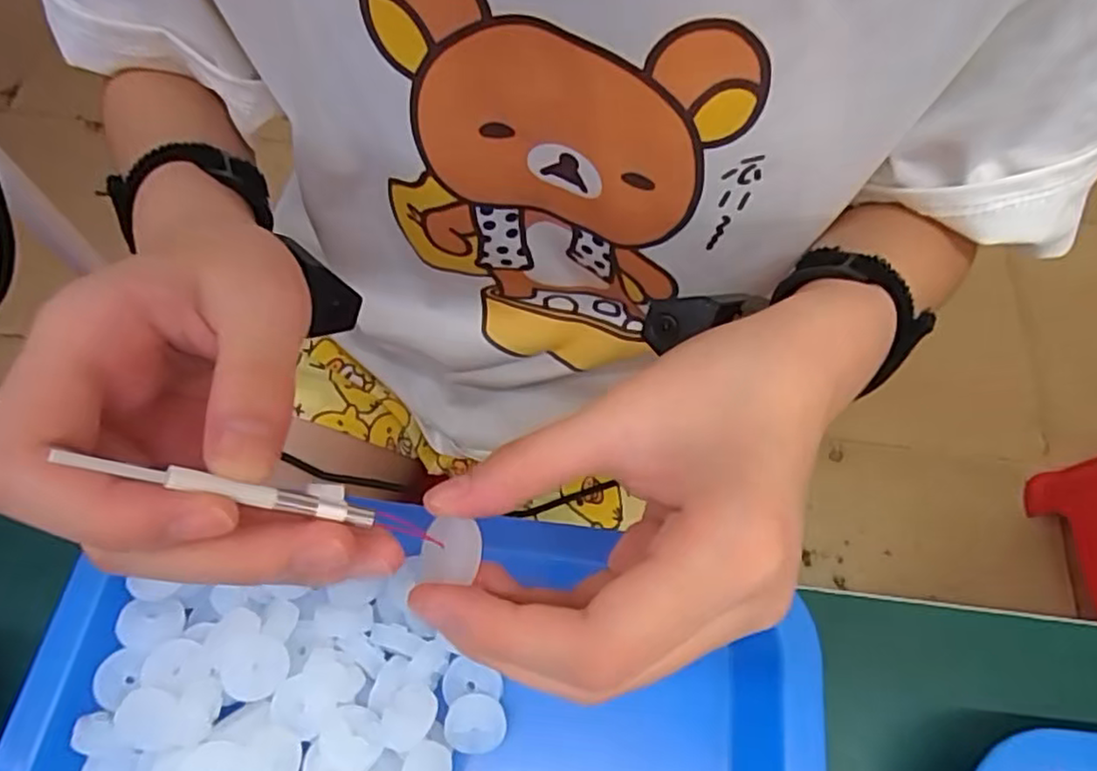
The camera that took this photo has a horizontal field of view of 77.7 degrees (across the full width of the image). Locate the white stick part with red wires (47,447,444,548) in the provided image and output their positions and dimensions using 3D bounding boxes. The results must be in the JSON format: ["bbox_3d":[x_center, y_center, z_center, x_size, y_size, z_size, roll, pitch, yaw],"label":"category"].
[{"bbox_3d":[-0.060,0.024,0.151,0.078,0.004,0.008,20,58,-31],"label":"white stick part with red wires"}]

